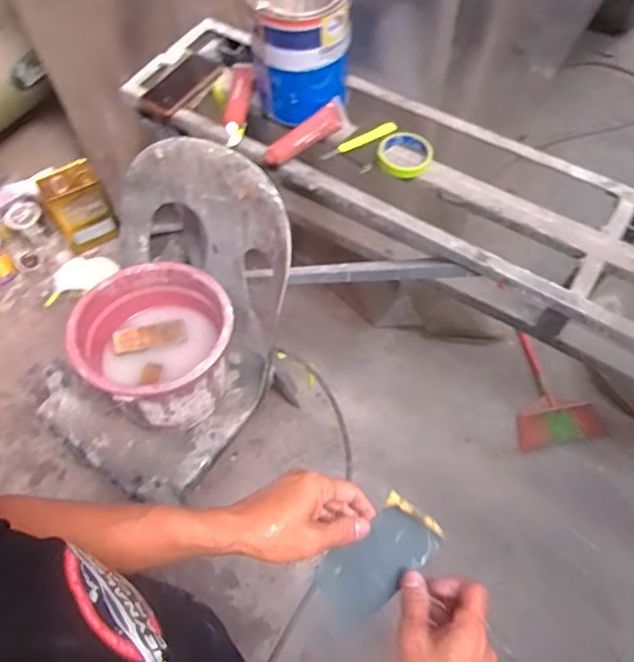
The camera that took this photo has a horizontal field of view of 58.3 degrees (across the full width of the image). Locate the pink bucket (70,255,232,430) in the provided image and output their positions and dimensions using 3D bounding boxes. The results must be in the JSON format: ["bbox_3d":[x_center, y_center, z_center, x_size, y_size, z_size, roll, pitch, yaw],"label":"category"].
[{"bbox_3d":[-0.296,0.029,1.085,0.270,0.203,0.276,0,60,-1],"label":"pink bucket"}]

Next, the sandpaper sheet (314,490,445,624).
[{"bbox_3d":[0.055,0.210,0.521,0.067,0.014,0.115,43,95,-4],"label":"sandpaper sheet"}]

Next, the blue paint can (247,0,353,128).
[{"bbox_3d":[-0.024,-0.493,0.983,0.161,0.209,0.169,0,60,-1],"label":"blue paint can"}]

